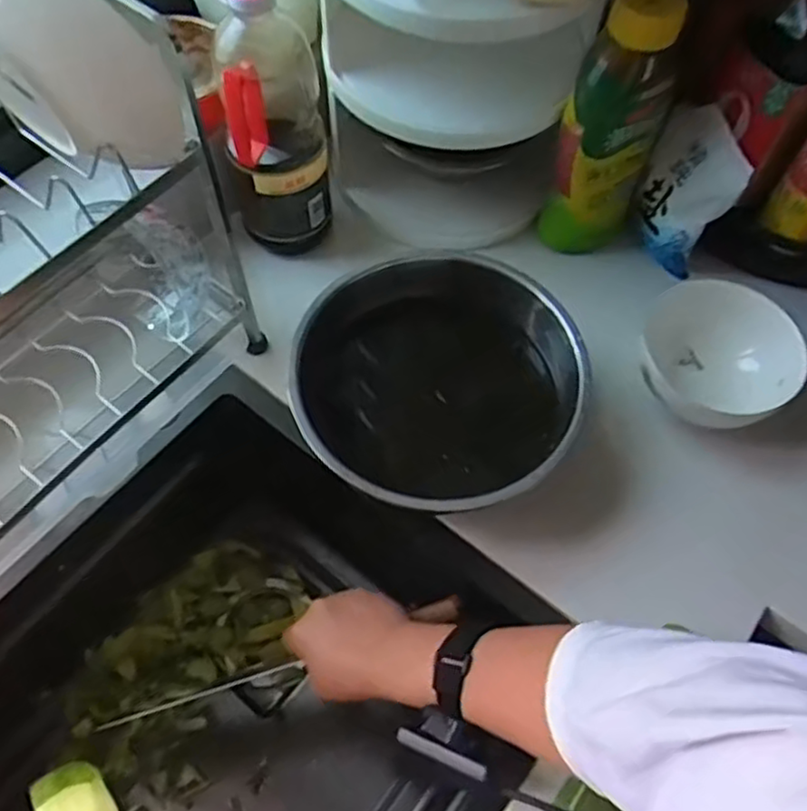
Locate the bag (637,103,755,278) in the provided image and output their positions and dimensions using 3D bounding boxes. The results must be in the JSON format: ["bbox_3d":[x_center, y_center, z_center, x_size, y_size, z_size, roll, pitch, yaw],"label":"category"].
[{"bbox_3d":[0.256,-0.189,0.641,0.038,0.138,0.082,-40,69,-21],"label":"bag"}]

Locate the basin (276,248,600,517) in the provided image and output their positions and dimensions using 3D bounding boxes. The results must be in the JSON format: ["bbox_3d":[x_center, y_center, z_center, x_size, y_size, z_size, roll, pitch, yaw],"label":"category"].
[{"bbox_3d":[0.031,-0.005,0.561,0.220,0.094,0.193,-19,63,-12],"label":"basin"}]

